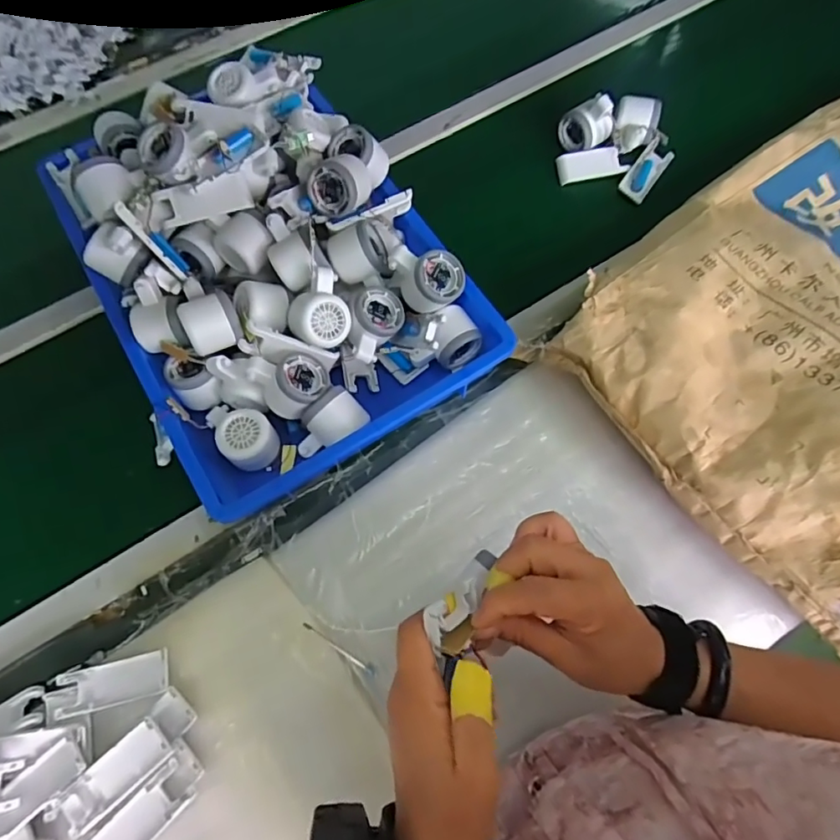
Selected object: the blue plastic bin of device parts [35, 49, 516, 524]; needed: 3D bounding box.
[{"bbox_3d":[-0.177,-0.200,0.610,0.375,0.145,0.512,-30,71,-11],"label":"blue plastic bin of device parts"}]

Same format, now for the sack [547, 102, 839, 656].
[{"bbox_3d":[0.553,-0.137,0.615,0.715,0.081,0.480,-33,74,-17],"label":"sack"}]

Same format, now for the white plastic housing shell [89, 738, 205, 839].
[{"bbox_3d":[-0.244,0.350,0.462,0.042,0.012,0.115,39,74,14],"label":"white plastic housing shell"}]

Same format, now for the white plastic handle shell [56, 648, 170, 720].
[{"bbox_3d":[-0.294,0.253,0.504,0.102,0.014,0.039,-12,69,-5],"label":"white plastic handle shell"}]

